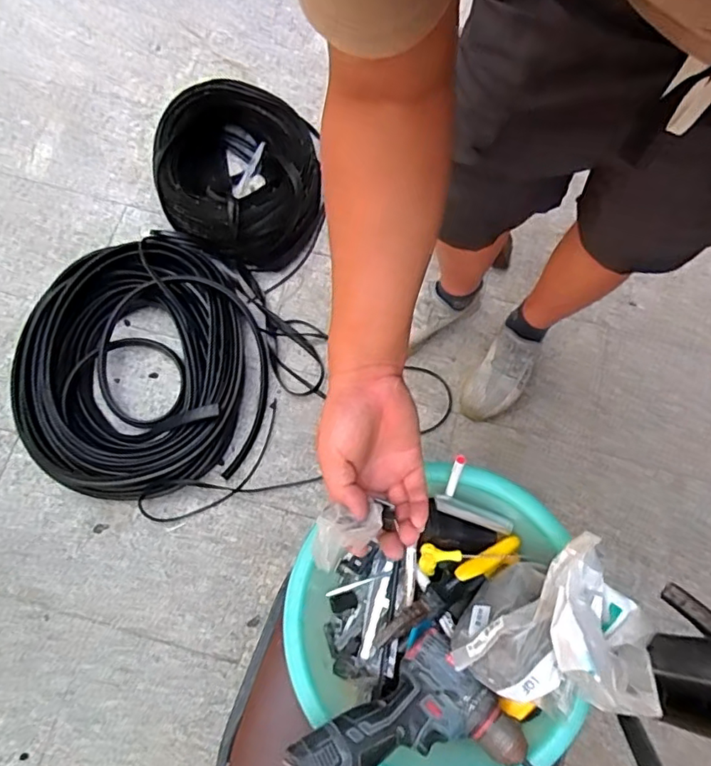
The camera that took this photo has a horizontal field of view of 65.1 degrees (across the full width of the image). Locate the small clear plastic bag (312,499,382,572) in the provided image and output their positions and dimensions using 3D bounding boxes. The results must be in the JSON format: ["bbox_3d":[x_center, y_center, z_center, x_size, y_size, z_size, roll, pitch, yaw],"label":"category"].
[{"bbox_3d":[-0.011,0.136,0.495,0.052,0.031,0.059,13,73,5],"label":"small clear plastic bag"}]

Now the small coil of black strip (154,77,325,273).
[{"bbox_3d":[-0.281,-0.509,1.350,0.398,0.182,0.484,-2,72,0],"label":"small coil of black strip"}]

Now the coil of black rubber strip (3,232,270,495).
[{"bbox_3d":[-0.481,-0.042,1.239,0.546,0.089,0.575,0,72,1],"label":"coil of black rubber strip"}]

